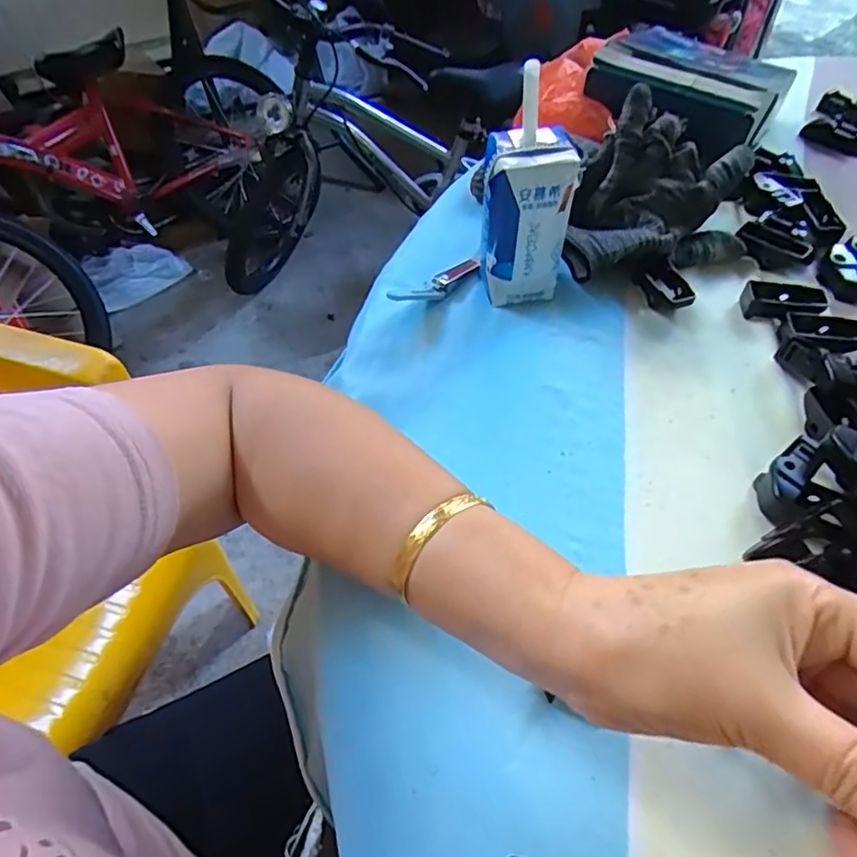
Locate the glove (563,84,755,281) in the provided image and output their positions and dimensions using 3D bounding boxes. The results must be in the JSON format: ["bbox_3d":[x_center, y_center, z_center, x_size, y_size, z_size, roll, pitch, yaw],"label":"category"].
[{"bbox_3d":[0.162,-0.164,0.428,0.146,0.083,0.085,-11,54,-9],"label":"glove"}]

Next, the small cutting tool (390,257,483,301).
[{"bbox_3d":[0.008,-0.099,0.422,0.077,0.010,0.017,-32,60,-22],"label":"small cutting tool"}]

